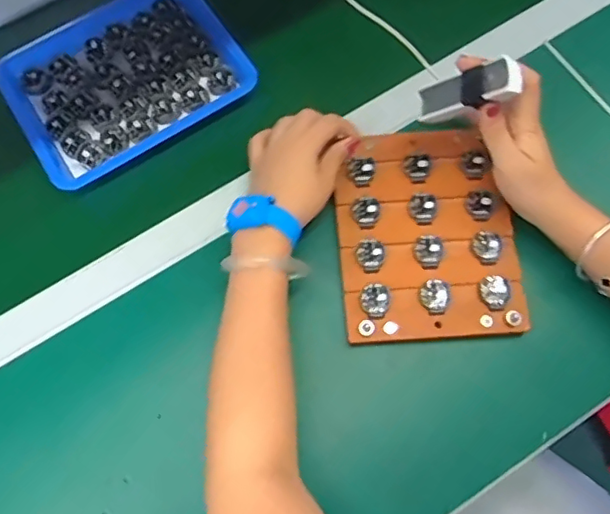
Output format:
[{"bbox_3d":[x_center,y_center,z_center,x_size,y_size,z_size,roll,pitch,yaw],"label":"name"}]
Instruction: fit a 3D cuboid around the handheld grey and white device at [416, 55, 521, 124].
[{"bbox_3d":[0.119,-0.122,0.435,0.019,0.081,0.030,30,67,-32],"label":"handheld grey and white device"}]

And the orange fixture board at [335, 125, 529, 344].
[{"bbox_3d":[0.103,-0.025,0.497,0.140,0.016,0.188,-3,70,-2],"label":"orange fixture board"}]

